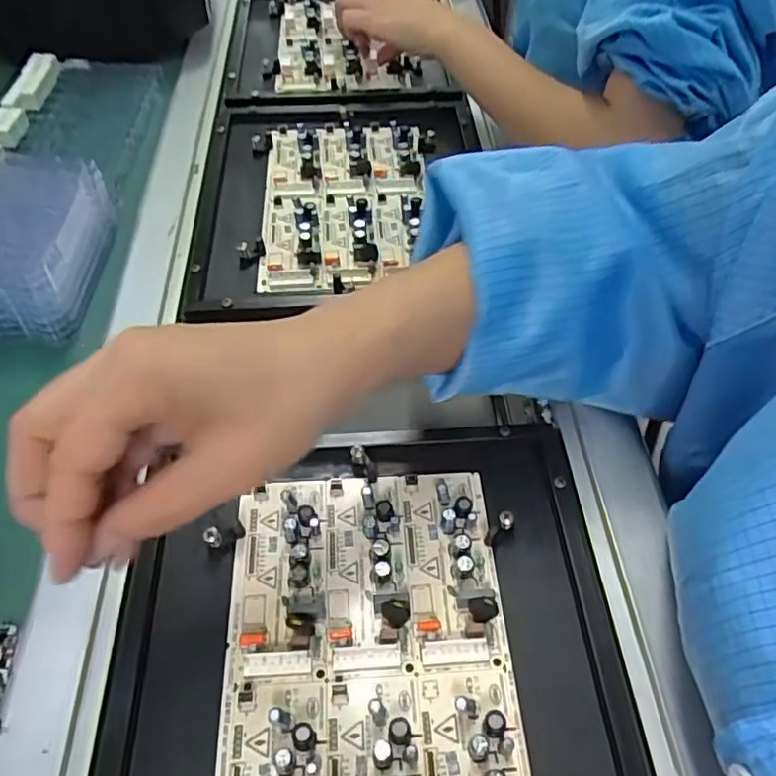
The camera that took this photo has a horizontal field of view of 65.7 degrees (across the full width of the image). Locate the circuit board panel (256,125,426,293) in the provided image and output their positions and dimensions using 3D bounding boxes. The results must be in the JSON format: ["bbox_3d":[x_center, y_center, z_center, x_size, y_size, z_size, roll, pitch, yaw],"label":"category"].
[{"bbox_3d":[-0.038,-0.159,0.503,0.128,0.016,0.216,0,49,-2],"label":"circuit board panel"}]

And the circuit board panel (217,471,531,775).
[{"bbox_3d":[-0.009,0.133,0.282,0.134,0.014,0.203,-3,55,-3],"label":"circuit board panel"}]

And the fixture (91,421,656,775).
[{"bbox_3d":[-0.009,0.139,0.287,0.238,0.029,0.250,-4,55,-4],"label":"fixture"}]

